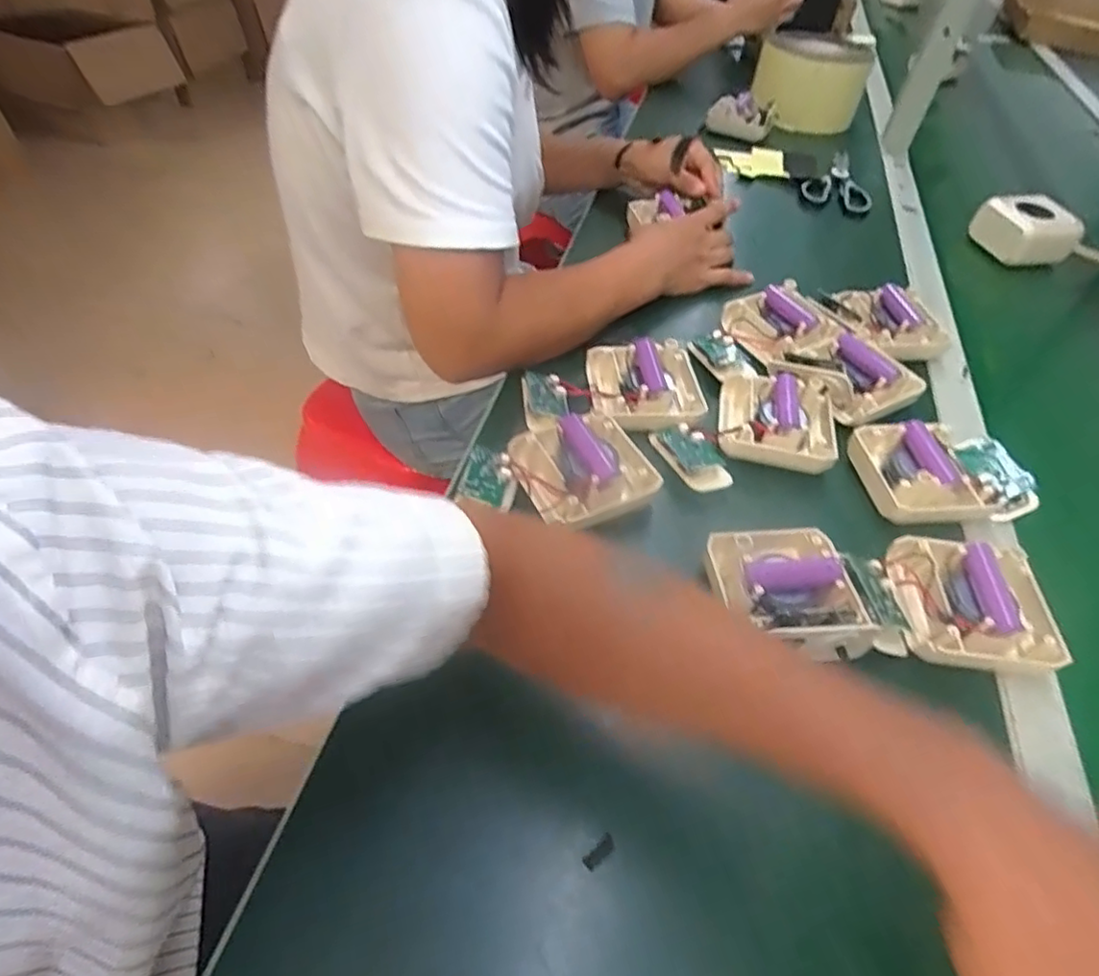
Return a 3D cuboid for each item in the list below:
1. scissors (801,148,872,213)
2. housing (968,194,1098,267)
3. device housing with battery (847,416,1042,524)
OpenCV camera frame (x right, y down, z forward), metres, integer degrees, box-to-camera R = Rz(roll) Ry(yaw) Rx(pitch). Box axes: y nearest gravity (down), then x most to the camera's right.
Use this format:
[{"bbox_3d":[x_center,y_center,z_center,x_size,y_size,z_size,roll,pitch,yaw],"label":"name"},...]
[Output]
[{"bbox_3d":[0.417,-0.455,0.922,0.090,0.013,0.168,15,50,7],"label":"scissors"},{"bbox_3d":[0.633,-0.330,0.815,0.145,0.052,0.094,5,49,-2],"label":"housing"},{"bbox_3d":[0.315,-0.016,0.512,0.133,0.038,0.090,-3,50,-8],"label":"device housing with battery"}]

